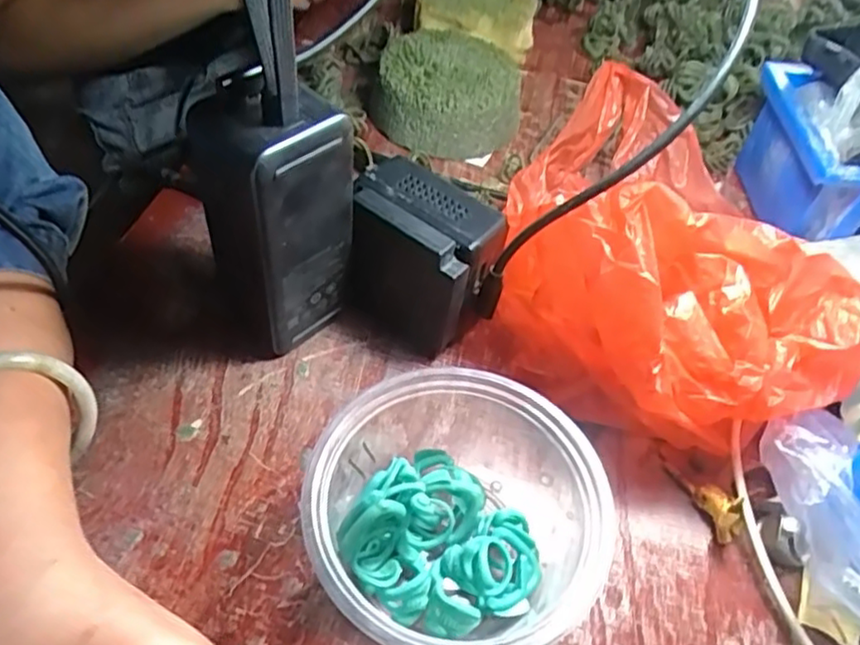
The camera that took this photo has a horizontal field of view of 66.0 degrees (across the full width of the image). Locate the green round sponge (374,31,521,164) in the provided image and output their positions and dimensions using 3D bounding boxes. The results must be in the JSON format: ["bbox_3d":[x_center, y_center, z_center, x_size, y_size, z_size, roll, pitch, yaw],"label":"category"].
[{"bbox_3d":[0.010,-0.164,0.476,0.097,0.051,0.092,3,50,-3],"label":"green round sponge"}]

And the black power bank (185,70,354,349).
[{"bbox_3d":[-0.076,-0.043,0.318,0.054,0.138,0.061,34,55,21],"label":"black power bank"}]

